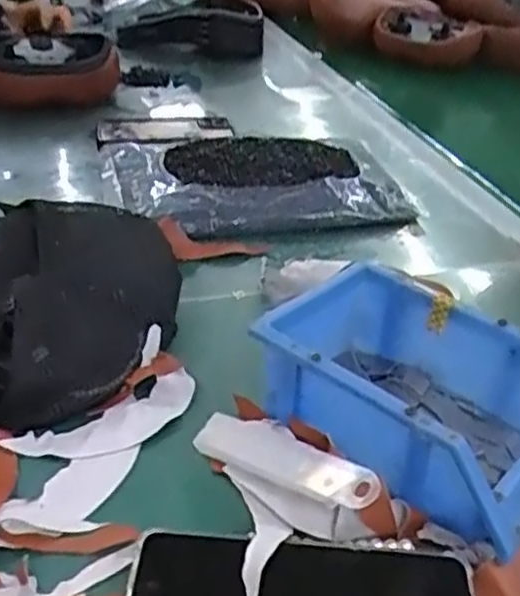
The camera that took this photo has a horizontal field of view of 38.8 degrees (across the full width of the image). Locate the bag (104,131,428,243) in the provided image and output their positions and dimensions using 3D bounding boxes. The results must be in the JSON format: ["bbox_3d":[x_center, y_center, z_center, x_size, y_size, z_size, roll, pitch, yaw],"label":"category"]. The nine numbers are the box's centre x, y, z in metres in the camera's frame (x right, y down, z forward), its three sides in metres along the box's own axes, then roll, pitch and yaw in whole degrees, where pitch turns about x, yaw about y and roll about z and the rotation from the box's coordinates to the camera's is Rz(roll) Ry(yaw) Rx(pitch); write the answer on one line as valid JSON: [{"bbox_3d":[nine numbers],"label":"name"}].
[{"bbox_3d":[-0.011,-0.126,0.765,0.281,0.037,0.225,-5,33,-13],"label":"bag"}]

